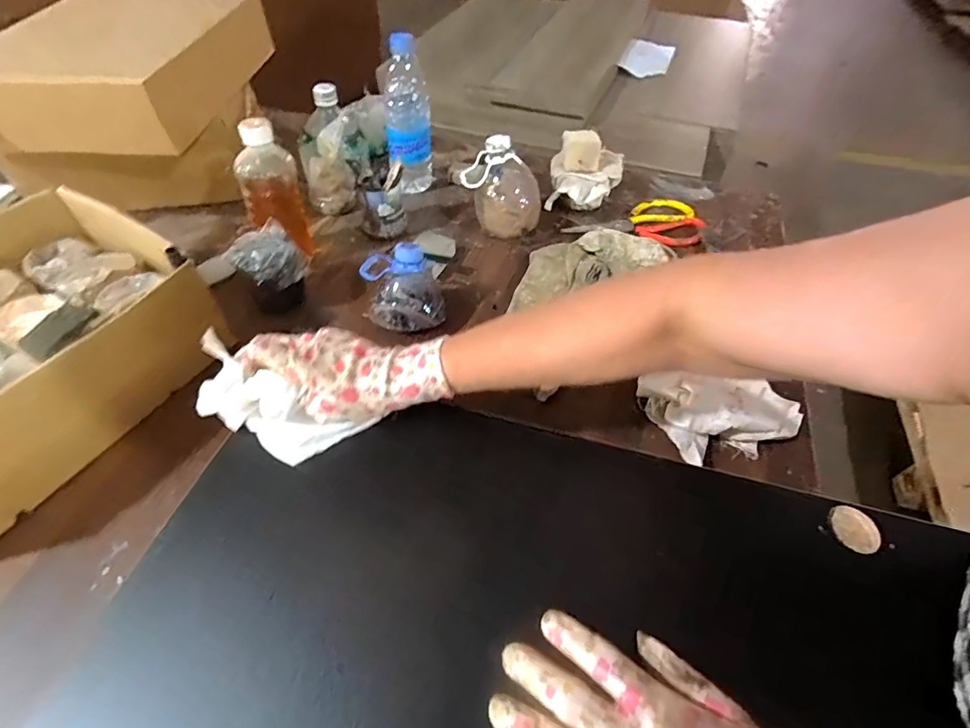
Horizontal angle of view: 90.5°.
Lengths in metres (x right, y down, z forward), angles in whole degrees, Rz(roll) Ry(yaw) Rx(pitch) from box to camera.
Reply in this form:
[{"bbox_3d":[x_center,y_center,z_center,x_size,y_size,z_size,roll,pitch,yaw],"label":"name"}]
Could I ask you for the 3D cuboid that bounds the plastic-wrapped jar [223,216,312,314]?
[{"bbox_3d":[-0.257,-0.110,0.587,0.089,0.084,0.077,37,60,26],"label":"plastic-wrapped jar"}]

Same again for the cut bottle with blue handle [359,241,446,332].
[{"bbox_3d":[-0.095,-0.088,0.567,0.093,0.087,0.093,-8,52,-7],"label":"cut bottle with blue handle"}]

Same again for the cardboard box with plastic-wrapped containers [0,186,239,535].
[{"bbox_3d":[-0.471,-0.025,0.466,0.264,0.132,0.313,26,55,18],"label":"cardboard box with plastic-wrapped containers"}]

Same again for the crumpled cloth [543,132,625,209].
[{"bbox_3d":[0.154,-0.290,0.732,0.108,0.103,0.123,12,52,8],"label":"crumpled cloth"}]

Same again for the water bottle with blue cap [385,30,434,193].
[{"bbox_3d":[-0.113,-0.358,0.715,0.064,0.217,0.067,-4,51,-4],"label":"water bottle with blue cap"}]

